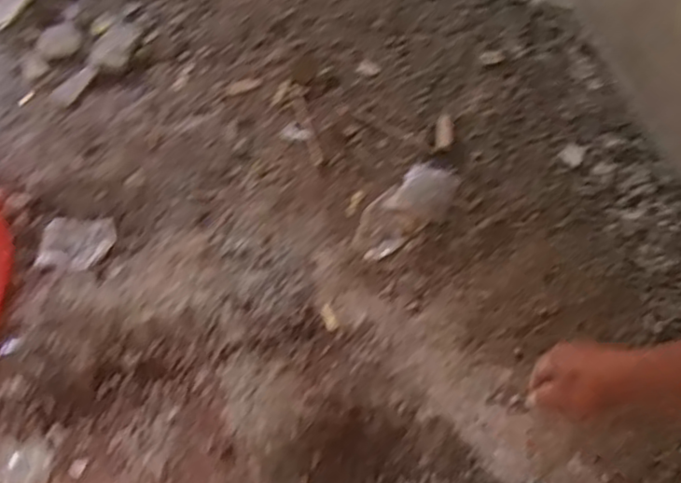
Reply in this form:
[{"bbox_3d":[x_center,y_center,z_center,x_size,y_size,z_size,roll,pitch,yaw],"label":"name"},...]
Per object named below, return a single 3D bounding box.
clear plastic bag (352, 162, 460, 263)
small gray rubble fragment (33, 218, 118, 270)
[{"bbox_3d":[0.140,-0.074,1.553,0.120,0.058,0.276,40,75,14],"label":"clear plastic bag"},{"bbox_3d":[-0.583,0.004,1.554,0.162,0.022,0.112,-3,70,3],"label":"small gray rubble fragment"}]

